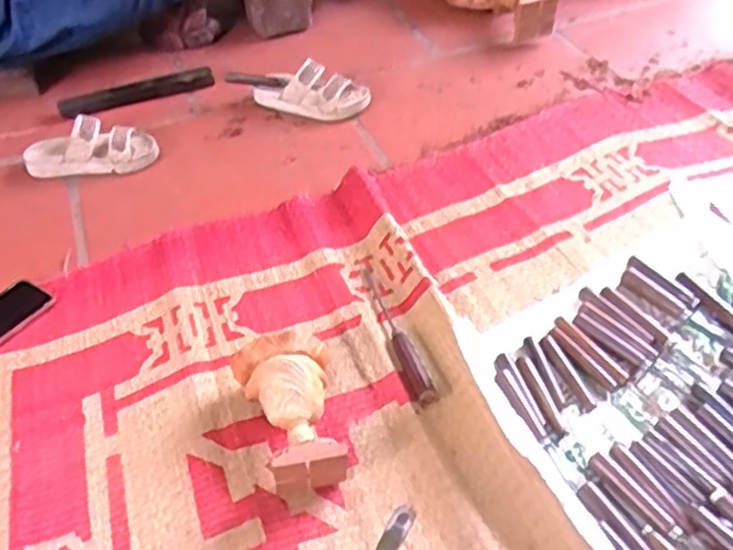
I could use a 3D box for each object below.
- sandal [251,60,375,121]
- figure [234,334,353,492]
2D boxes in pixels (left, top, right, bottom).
[{"bbox_3d":[-0.111,-0.348,1.301,0.226,0.069,0.084,6,48,10],"label":"sandal"},{"bbox_3d":[-0.084,0.157,0.794,0.110,0.082,0.174,-14,48,-9],"label":"figure"}]

